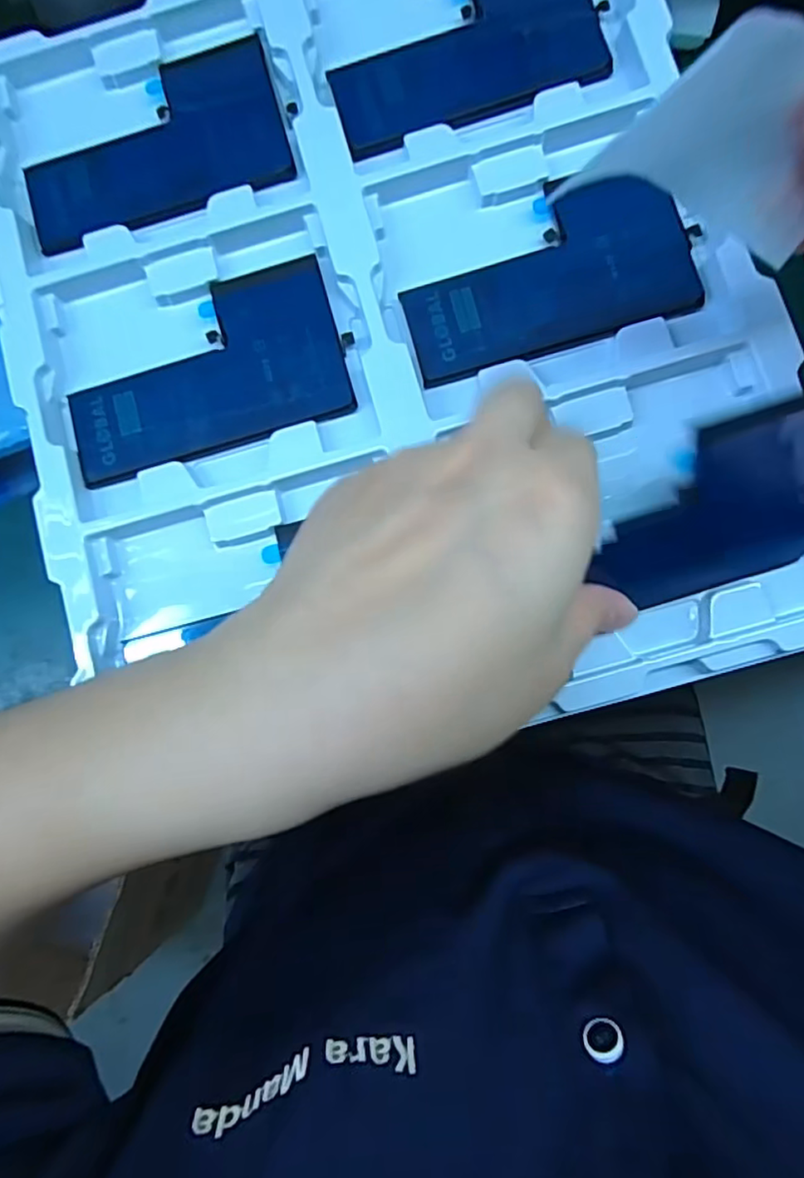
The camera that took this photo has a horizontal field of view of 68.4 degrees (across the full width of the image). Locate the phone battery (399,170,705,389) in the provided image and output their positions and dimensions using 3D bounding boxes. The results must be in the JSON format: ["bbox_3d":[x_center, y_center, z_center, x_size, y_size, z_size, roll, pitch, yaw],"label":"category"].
[{"bbox_3d":[0.053,-0.119,0.225,0.107,0.005,0.060,-17,84,1],"label":"phone battery"}]

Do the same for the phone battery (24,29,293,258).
[{"bbox_3d":[-0.102,-0.182,0.242,0.106,0.004,0.069,-15,84,1],"label":"phone battery"}]

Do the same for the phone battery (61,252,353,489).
[{"bbox_3d":[-0.076,-0.085,0.230,0.109,0.004,0.066,-18,84,1],"label":"phone battery"}]

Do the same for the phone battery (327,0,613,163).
[{"bbox_3d":[0.024,-0.218,0.237,0.107,0.004,0.067,-16,84,1],"label":"phone battery"}]

